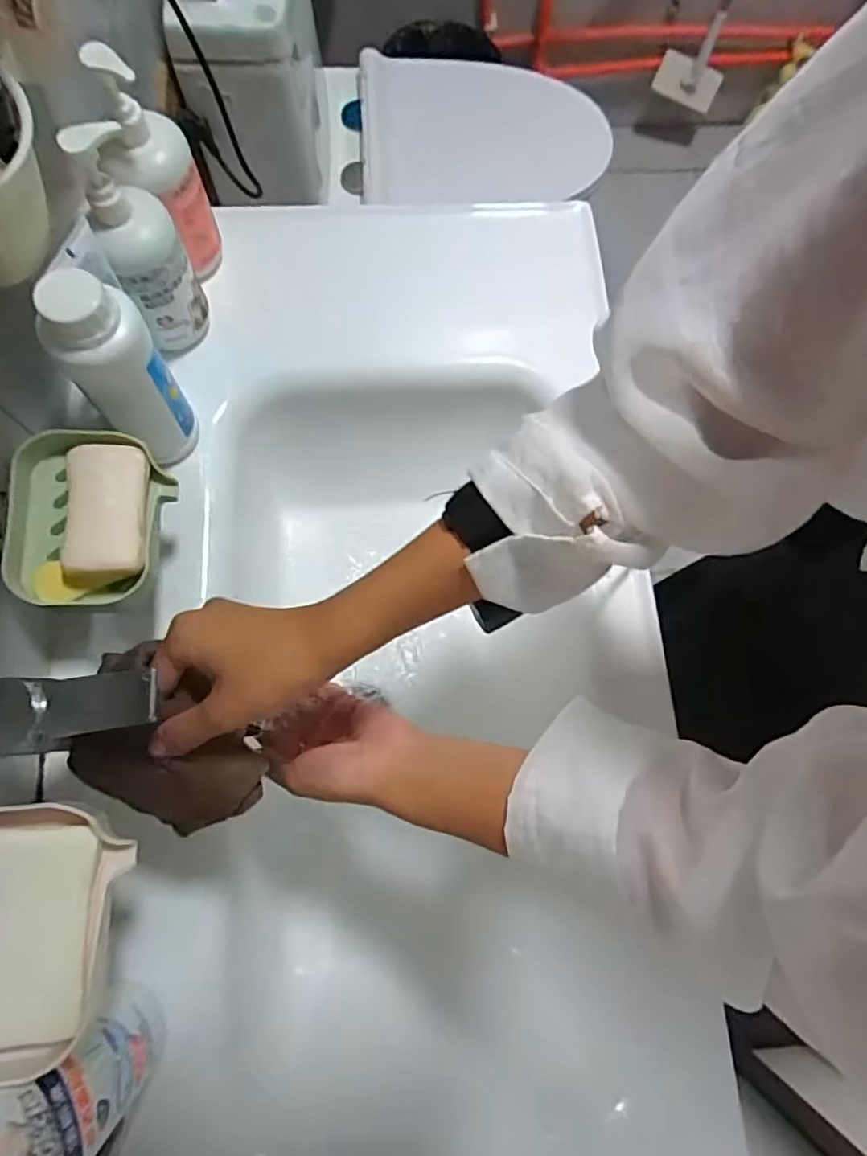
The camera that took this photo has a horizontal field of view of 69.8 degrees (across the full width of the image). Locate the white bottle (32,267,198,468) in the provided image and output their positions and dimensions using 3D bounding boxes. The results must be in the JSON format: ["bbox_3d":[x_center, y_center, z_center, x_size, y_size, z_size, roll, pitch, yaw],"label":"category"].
[{"bbox_3d":[-0.232,-0.154,0.476,0.064,0.175,0.056,-34,78,-10],"label":"white bottle"}]

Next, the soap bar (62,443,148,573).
[{"bbox_3d":[-0.234,-0.048,0.448,0.053,0.025,0.098,-5,72,-12],"label":"soap bar"}]

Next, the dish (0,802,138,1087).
[{"bbox_3d":[-0.229,0.193,0.336,0.103,0.038,0.133,-3,75,-3],"label":"dish"}]

